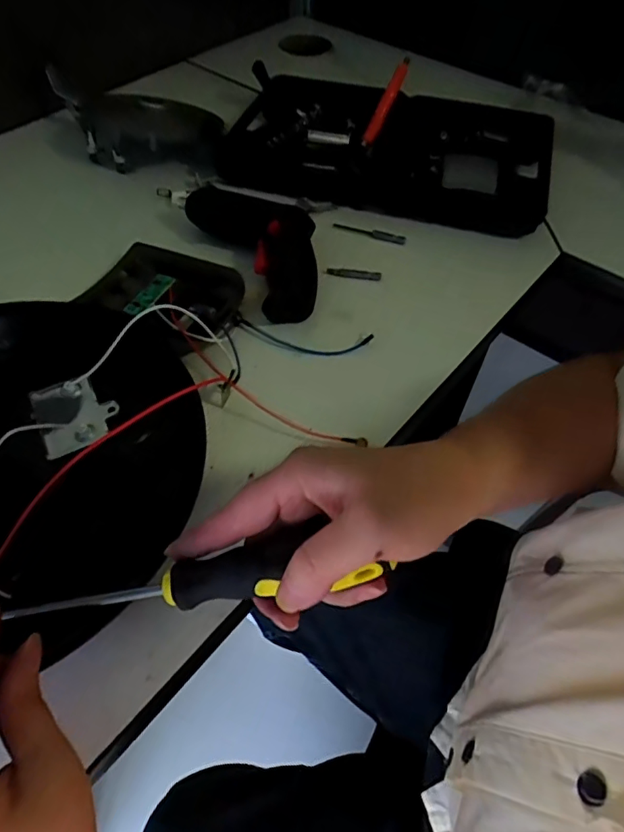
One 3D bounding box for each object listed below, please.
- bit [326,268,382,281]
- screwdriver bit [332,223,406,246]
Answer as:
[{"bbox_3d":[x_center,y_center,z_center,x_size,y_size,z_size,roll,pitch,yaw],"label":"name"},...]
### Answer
[{"bbox_3d":[0.037,-0.125,0.445,0.047,0.004,0.008,6,54,2],"label":"bit"},{"bbox_3d":[0.054,-0.172,0.478,0.069,0.005,0.011,14,55,8],"label":"screwdriver bit"}]

